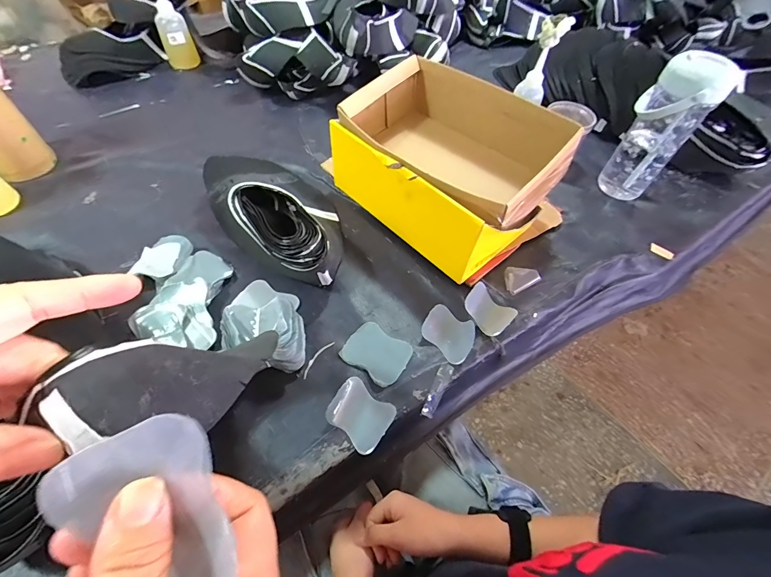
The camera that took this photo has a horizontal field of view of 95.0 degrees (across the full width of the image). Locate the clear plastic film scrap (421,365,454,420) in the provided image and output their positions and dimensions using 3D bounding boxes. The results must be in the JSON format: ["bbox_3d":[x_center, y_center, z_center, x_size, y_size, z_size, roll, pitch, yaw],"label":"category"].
[{"bbox_3d":[0.063,0.123,0.428,0.016,0.005,0.068,30,69,-5],"label":"clear plastic film scrap"}]

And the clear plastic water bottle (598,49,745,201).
[{"bbox_3d":[0.434,-0.248,0.567,0.093,0.212,0.106,35,62,19],"label":"clear plastic water bottle"}]

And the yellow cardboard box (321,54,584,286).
[{"bbox_3d":[0.091,-0.190,0.540,0.226,0.148,0.323,-38,66,-24],"label":"yellow cardboard box"}]

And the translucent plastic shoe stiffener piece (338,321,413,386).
[{"bbox_3d":[-0.011,0.080,0.442,0.077,0.008,0.061,32,61,17],"label":"translucent plastic shoe stiffener piece"}]

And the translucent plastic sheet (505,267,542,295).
[{"bbox_3d":[0.193,-0.016,0.509,0.053,0.008,0.038,-25,61,-18],"label":"translucent plastic sheet"}]

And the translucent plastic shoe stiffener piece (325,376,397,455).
[{"bbox_3d":[-0.028,0.139,0.395,0.069,0.018,0.057,36,62,19],"label":"translucent plastic shoe stiffener piece"}]

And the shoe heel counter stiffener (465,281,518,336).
[{"bbox_3d":[0.139,0.028,0.480,0.058,0.015,0.068,-36,65,-23],"label":"shoe heel counter stiffener"}]

